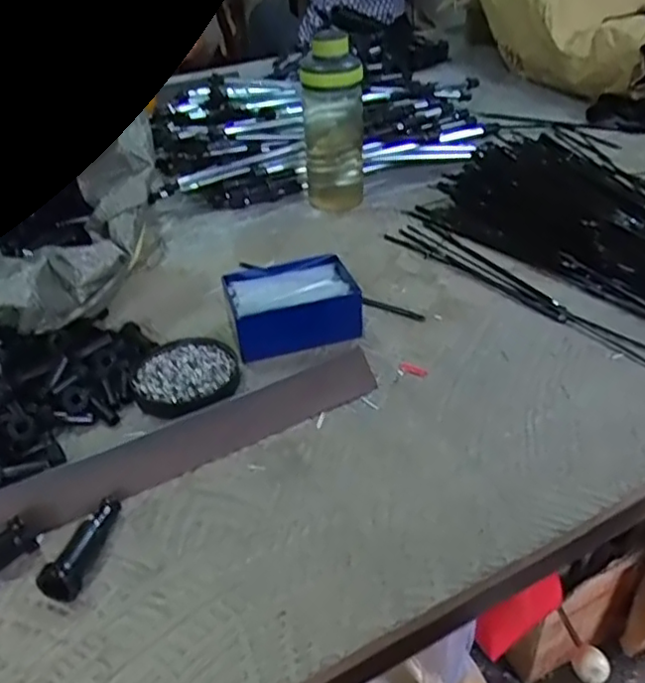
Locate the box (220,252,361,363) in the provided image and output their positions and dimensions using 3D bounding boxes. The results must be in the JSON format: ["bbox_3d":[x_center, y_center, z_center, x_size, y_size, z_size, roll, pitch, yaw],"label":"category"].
[{"bbox_3d":[-0.026,-0.030,0.571,0.109,0.047,0.085,-12,34,-9],"label":"box"}]

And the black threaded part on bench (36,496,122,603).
[{"bbox_3d":[-0.142,0.120,0.381,0.023,0.023,0.070,0,34,8],"label":"black threaded part on bench"}]

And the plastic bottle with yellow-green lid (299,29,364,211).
[{"bbox_3d":[0.012,-0.256,0.758,0.070,0.191,0.059,-5,34,1],"label":"plastic bottle with yellow-green lid"}]

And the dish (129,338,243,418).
[{"bbox_3d":[-0.108,0.027,0.520,0.082,0.019,0.084,-4,34,3],"label":"dish"}]

